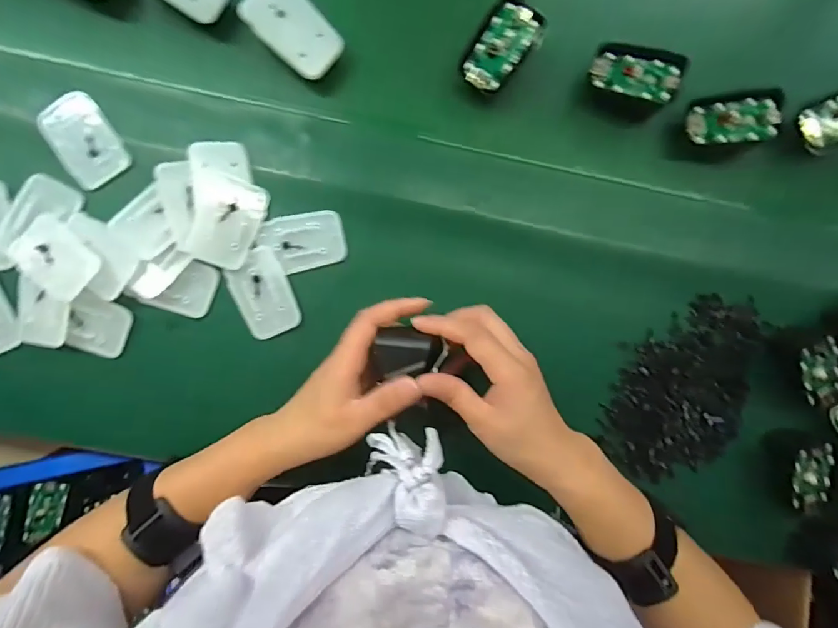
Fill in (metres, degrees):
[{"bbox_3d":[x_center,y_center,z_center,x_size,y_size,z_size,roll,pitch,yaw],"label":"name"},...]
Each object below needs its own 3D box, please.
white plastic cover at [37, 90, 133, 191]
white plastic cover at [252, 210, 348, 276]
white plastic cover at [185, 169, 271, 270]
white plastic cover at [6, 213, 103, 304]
[{"bbox_3d":[-0.268,-0.140,0.356,0.046,0.011,0.074,-31,92,-2],"label":"white plastic cover"},{"bbox_3d":[-0.095,-0.058,0.364,0.068,0.011,0.045,-15,91,-3],"label":"white plastic cover"},{"bbox_3d":[-0.152,-0.073,0.351,0.049,0.004,0.069,19,87,-17],"label":"white plastic cover"},{"bbox_3d":[-0.282,-0.043,0.345,0.065,0.009,0.051,38,92,3],"label":"white plastic cover"}]

